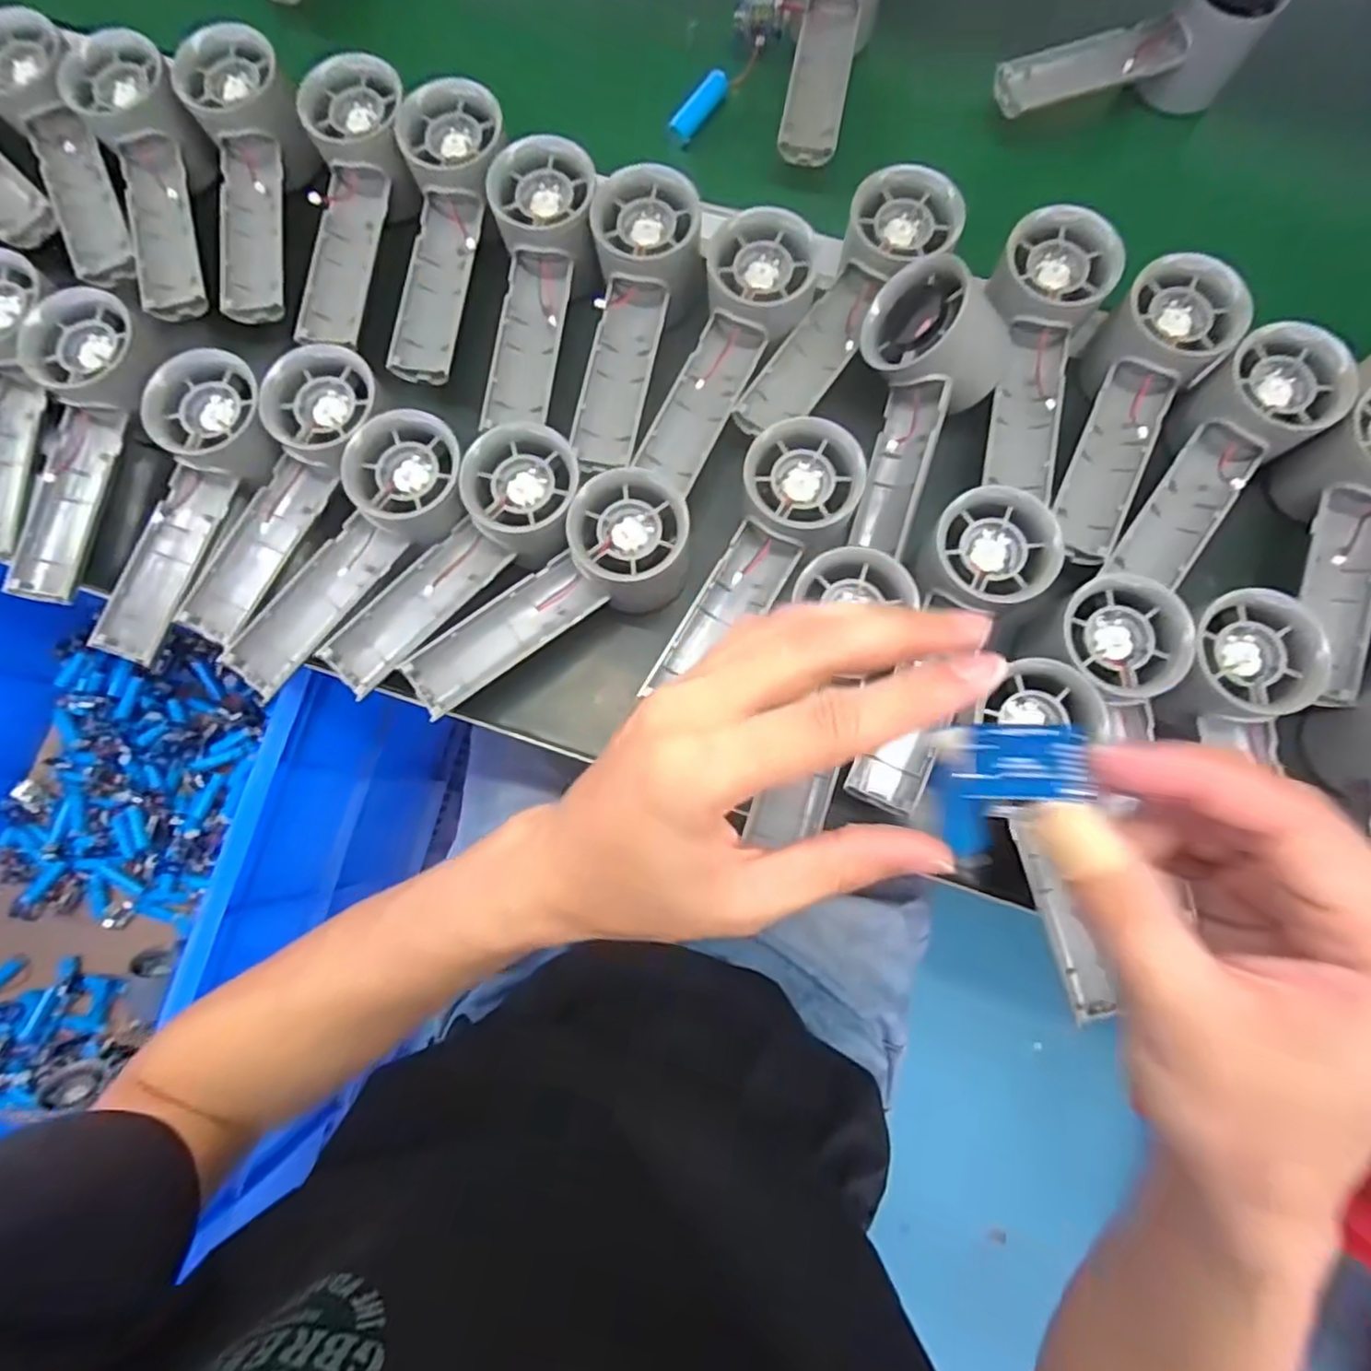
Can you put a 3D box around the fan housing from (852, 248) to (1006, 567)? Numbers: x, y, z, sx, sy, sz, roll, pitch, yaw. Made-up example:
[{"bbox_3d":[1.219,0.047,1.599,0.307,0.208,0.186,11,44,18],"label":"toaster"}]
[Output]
[{"bbox_3d":[0.120,-0.134,0.349,0.073,0.045,0.150,11,99,4],"label":"fan housing"}]

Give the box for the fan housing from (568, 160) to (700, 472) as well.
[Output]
[{"bbox_3d":[-0.030,-0.194,0.372,0.054,0.033,0.155,12,92,4],"label":"fan housing"}]

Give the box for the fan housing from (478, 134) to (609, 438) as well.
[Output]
[{"bbox_3d":[-0.080,-0.215,0.374,0.059,0.030,0.148,9,92,3],"label":"fan housing"}]

